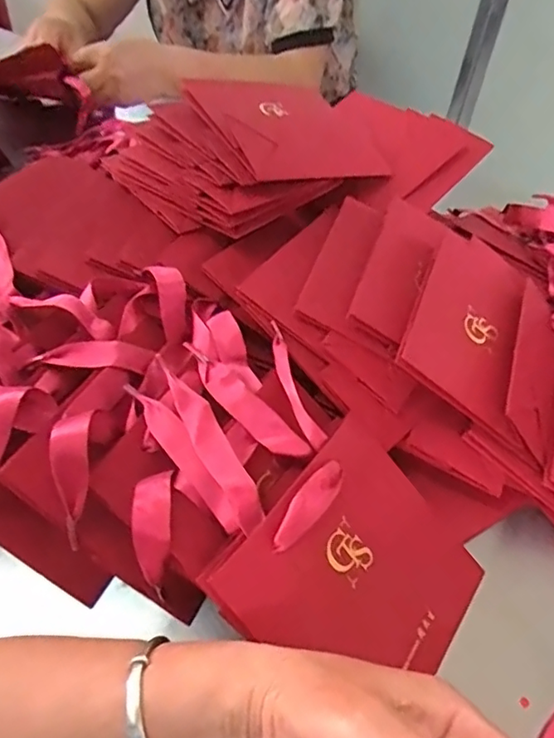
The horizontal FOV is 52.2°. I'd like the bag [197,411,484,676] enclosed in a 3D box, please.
[{"bbox_3d":[0.049,0.116,0.324,0.145,0.018,0.137,-40,100,-34],"label":"bag"}]

